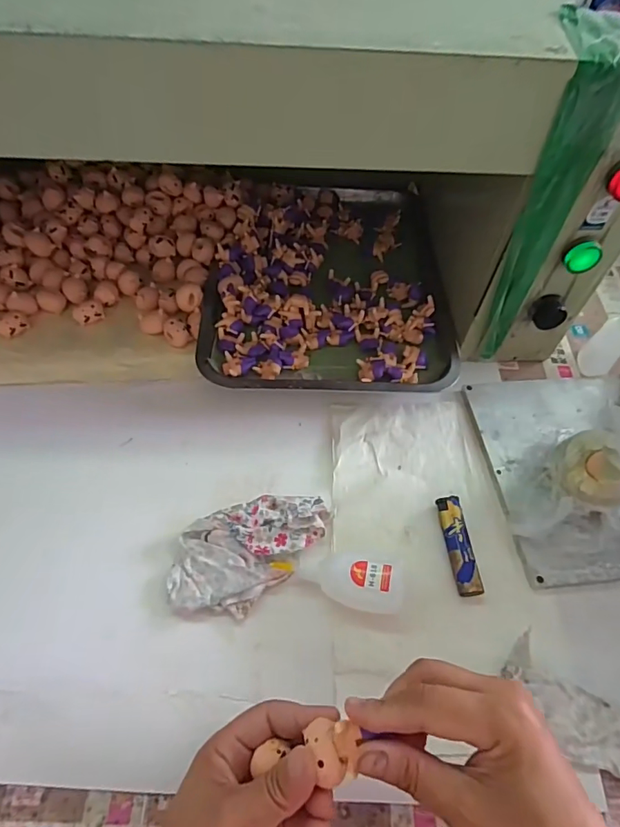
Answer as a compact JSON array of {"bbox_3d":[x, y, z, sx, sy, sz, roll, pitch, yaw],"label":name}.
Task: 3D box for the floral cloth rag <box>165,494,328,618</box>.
[{"bbox_3d":[-0.050,0.105,0.391,0.135,0.018,0.077,-37,66,-23],"label":"floral cloth rag"}]

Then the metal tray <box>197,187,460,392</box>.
[{"bbox_3d":[0.023,-0.163,0.554,0.256,0.041,0.338,3,57,-1],"label":"metal tray"}]

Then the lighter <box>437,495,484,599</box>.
[{"bbox_3d":[0.123,0.108,0.399,0.020,0.013,0.081,-3,57,-5],"label":"lighter"}]

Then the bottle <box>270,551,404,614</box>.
[{"bbox_3d":[0.022,0.127,0.371,0.095,0.025,0.042,7,57,2],"label":"bottle"}]

